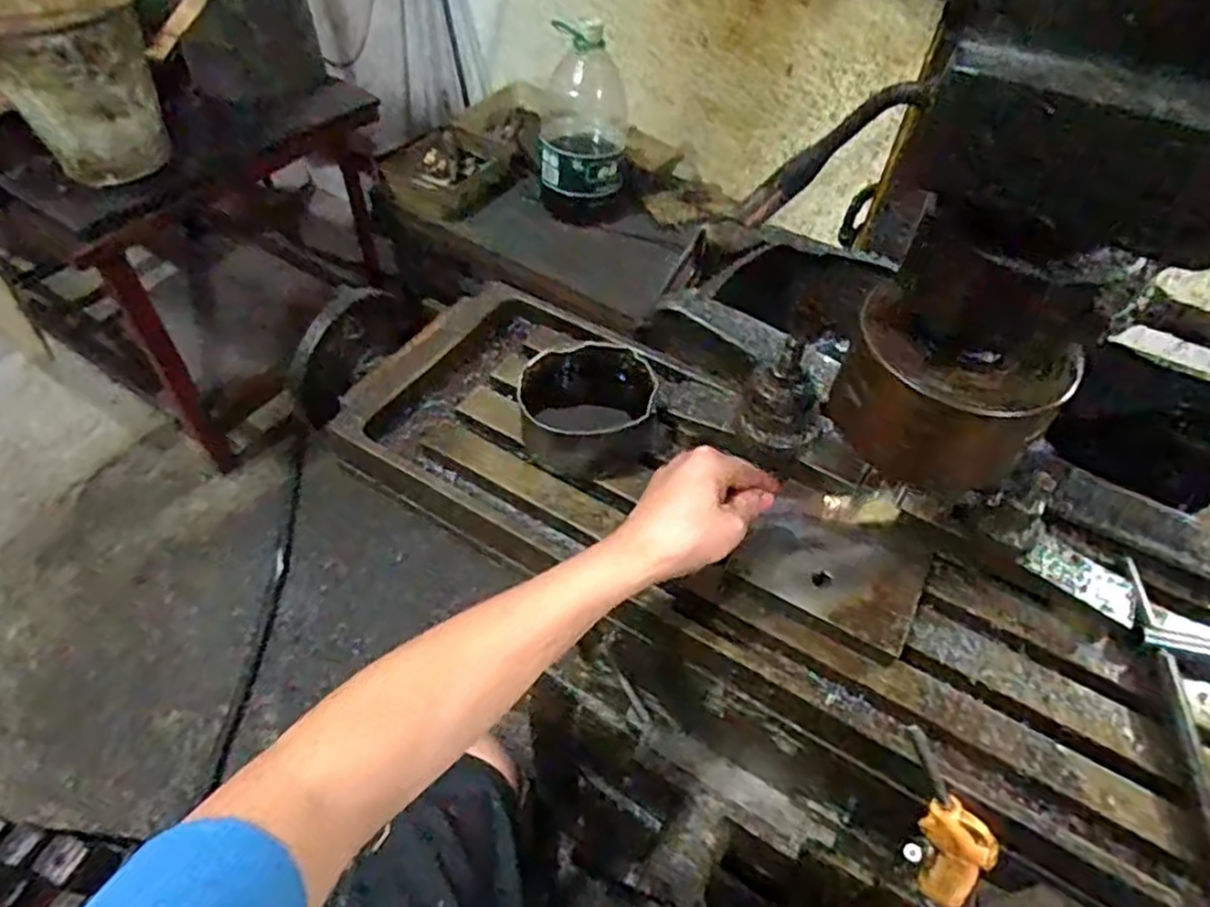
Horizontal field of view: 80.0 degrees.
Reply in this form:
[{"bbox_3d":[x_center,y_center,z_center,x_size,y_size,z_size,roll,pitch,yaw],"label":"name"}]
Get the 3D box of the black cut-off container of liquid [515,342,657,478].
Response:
[{"bbox_3d":[-0.015,-0.031,0.595,0.108,0.071,0.099,4,52,-1],"label":"black cut-off container of liquid"}]

